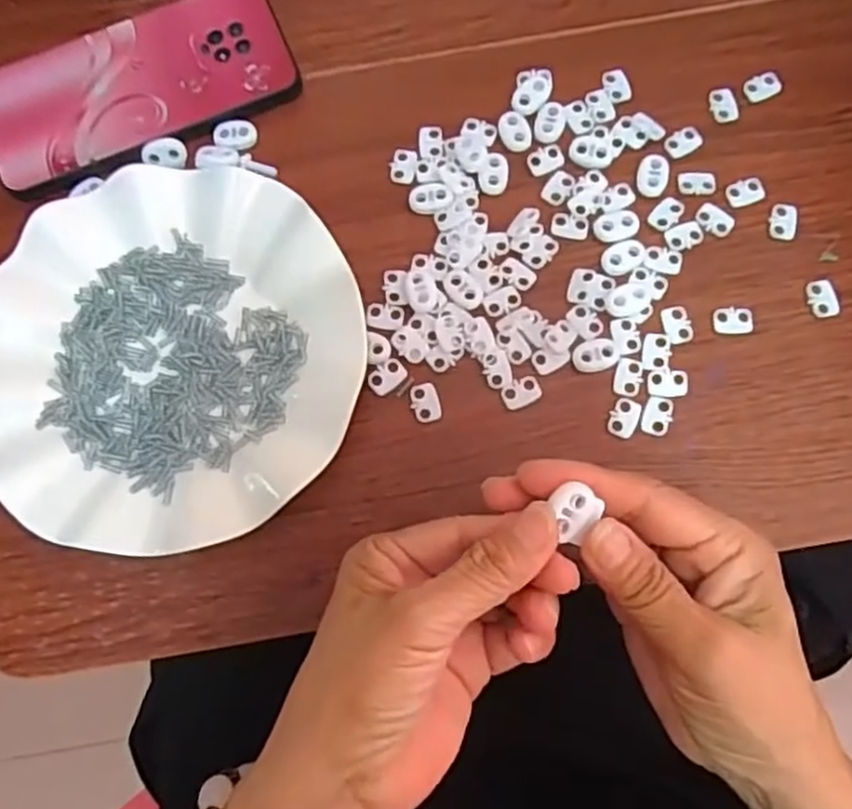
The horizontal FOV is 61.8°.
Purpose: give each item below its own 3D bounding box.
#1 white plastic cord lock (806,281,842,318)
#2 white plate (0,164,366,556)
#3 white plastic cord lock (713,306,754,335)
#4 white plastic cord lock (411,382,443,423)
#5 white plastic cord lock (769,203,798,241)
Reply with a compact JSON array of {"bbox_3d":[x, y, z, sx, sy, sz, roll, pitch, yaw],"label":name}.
[{"bbox_3d":[0.195,-0.052,0.350,0.014,0.004,0.019,-16,78,-2],"label":"white plastic cord lock"},{"bbox_3d":[-0.123,-0.025,0.340,0.179,0.024,0.179,0,78,2],"label":"white plate"},{"bbox_3d":[0.151,-0.042,0.349,0.019,0.004,0.014,-2,78,1],"label":"white plastic cord lock"},{"bbox_3d":[0.000,-0.001,0.344,0.013,0.004,0.019,-14,78,-1],"label":"white plastic cord lock"},{"bbox_3d":[0.181,-0.093,0.359,0.013,0.004,0.019,7,78,3],"label":"white plastic cord lock"}]

